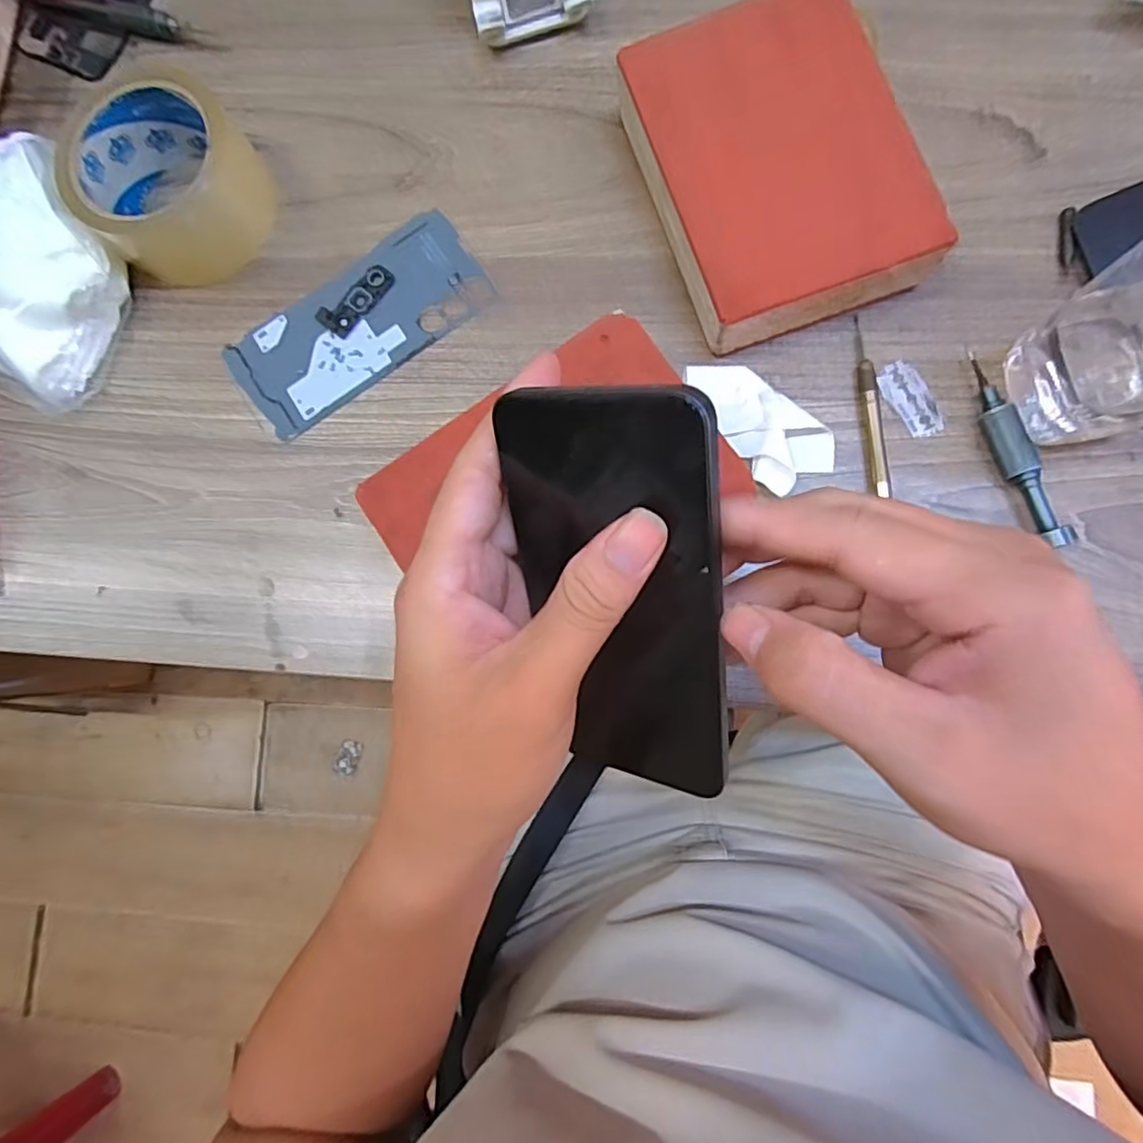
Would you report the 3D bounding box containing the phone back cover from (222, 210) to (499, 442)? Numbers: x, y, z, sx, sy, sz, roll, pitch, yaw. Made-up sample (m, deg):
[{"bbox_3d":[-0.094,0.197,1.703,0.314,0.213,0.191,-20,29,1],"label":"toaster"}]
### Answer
[{"bbox_3d":[-0.121,-0.141,0.352,0.151,0.004,0.067,-34,81,1],"label":"phone back cover"}]

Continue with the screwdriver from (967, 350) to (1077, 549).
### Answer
[{"bbox_3d":[0.215,-0.060,0.299,0.013,0.015,0.101,-17,82,4],"label":"screwdriver"}]

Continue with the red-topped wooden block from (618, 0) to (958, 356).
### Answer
[{"bbox_3d":[0.100,-0.206,0.319,0.122,0.038,0.162,-18,82,4],"label":"red-topped wooden block"}]

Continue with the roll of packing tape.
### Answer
[{"bbox_3d":[-0.227,-0.223,0.350,0.095,0.049,0.094,-1,83,6],"label":"roll of packing tape"}]

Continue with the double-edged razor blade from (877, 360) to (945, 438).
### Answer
[{"bbox_3d":[0.175,-0.089,0.313,0.019,0.004,0.041,-29,81,2],"label":"double-edged razor blade"}]

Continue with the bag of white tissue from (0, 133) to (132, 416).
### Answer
[{"bbox_3d":[-0.332,-0.185,0.357,0.146,0.051,0.132,27,87,9],"label":"bag of white tissue"}]

